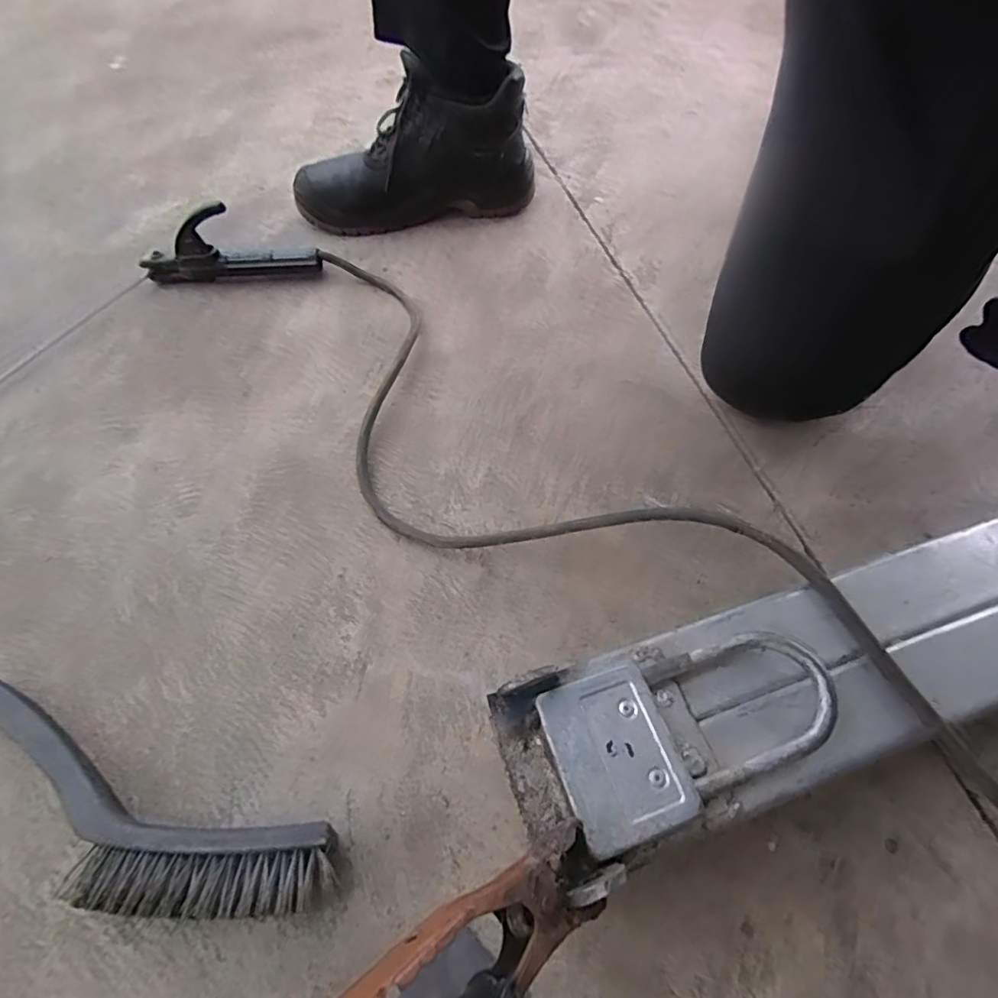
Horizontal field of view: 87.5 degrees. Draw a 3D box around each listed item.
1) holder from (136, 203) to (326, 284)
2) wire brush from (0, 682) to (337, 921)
[{"bbox_3d":[-0.300,-0.277,0.574,0.189,0.080,0.031,-11,60,-6],"label":"holder"},{"bbox_3d":[-0.237,0.195,0.323,0.280,0.040,0.072,17,61,10],"label":"wire brush"}]

